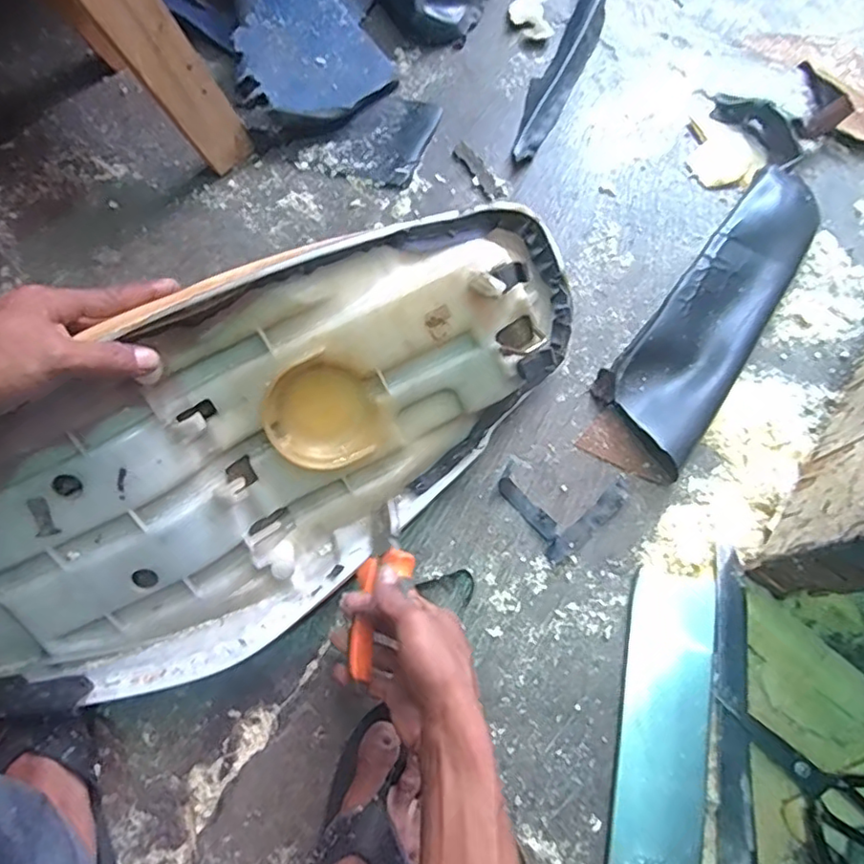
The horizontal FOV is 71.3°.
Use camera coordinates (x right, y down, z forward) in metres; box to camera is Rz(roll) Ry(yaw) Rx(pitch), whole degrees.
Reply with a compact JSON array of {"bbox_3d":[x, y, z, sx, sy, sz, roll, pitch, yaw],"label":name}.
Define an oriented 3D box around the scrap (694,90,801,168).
[{"bbox_3d":[0.371,-0.367,0.706,0.025,0.042,0.141,-38,78,-10],"label":"scrap"}]

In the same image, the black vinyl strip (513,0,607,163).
[{"bbox_3d":[0.166,-0.461,0.736,0.049,0.034,0.307,24,76,6],"label":"black vinyl strip"}]

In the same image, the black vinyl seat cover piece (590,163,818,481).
[{"bbox_3d":[0.298,-0.128,0.633,0.115,0.046,0.350,35,77,9],"label":"black vinyl seat cover piece"}]

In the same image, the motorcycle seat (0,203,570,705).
[{"bbox_3d":[-0.171,0.024,0.512,0.676,0.135,0.257,-32,115,-5],"label":"motorcycle seat"}]

